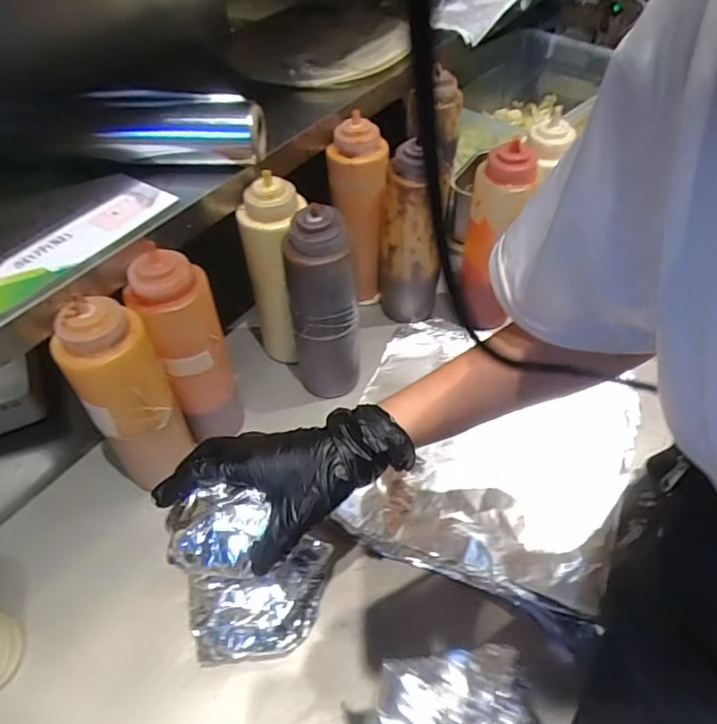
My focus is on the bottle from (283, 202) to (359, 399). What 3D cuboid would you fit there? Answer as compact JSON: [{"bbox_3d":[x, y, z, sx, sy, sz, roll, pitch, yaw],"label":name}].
[{"bbox_3d":[-0.038,-0.051,0.639,0.073,0.282,0.062,-4,50,-2],"label":"bottle"}]

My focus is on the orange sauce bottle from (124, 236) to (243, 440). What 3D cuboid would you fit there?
[{"bbox_3d":[-0.174,-0.015,0.571,0.071,0.215,0.071,-19,52,-15],"label":"orange sauce bottle"}]

